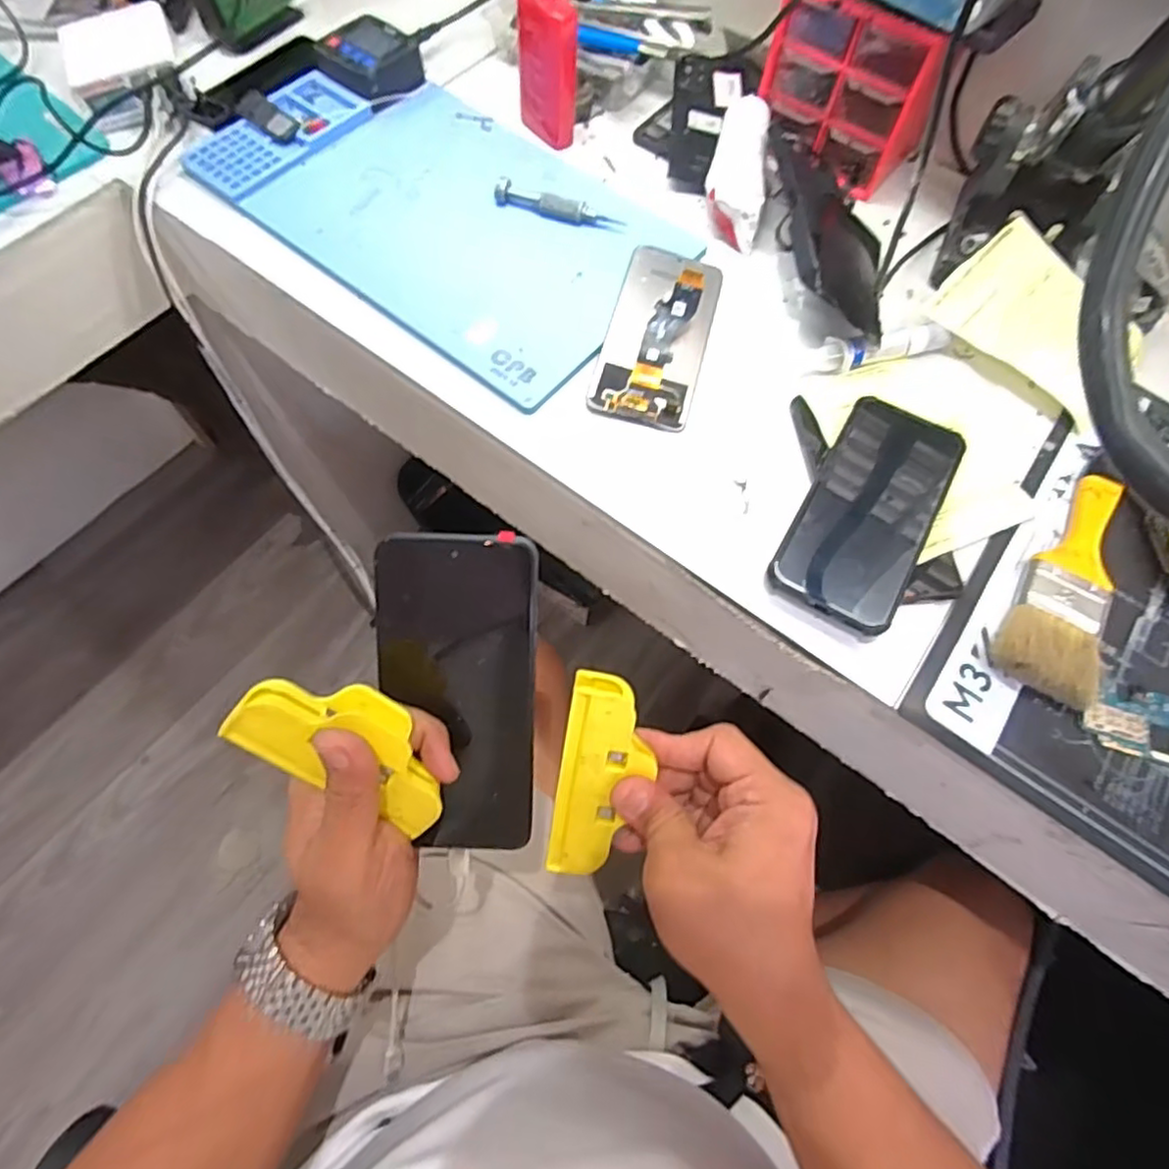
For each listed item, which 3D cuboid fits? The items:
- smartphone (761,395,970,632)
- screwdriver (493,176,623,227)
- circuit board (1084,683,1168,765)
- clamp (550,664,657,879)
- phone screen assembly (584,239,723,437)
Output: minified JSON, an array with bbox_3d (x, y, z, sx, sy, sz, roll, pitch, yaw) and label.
[{"bbox_3d":[0.187,-0.053,0.421,0.078,0.017,0.166,28,72,12],"label":"smartphone"},{"bbox_3d":[-0.022,-0.303,0.524,0.102,0.014,0.015,20,67,7],"label":"screwdriver"},{"bbox_3d":[0.323,0.080,0.378,0.062,0.009,0.041,12,67,3],"label":"circuit board"},{"bbox_3d":[0.009,0.097,0.323,0.043,0.021,0.098,11,100,5],"label":"clamp"},{"bbox_3d":[0.055,-0.192,0.470,0.072,0.030,0.159,14,67,4],"label":"phone screen assembly"}]

